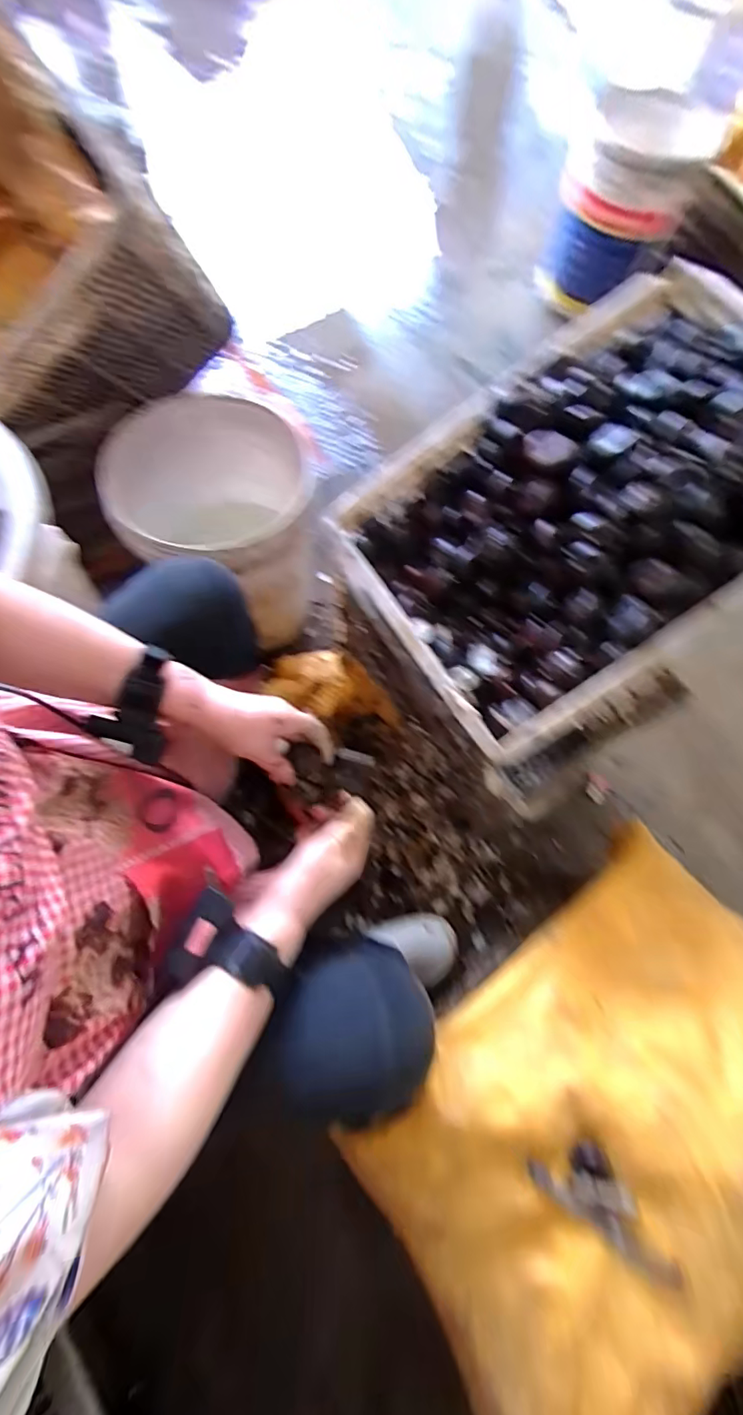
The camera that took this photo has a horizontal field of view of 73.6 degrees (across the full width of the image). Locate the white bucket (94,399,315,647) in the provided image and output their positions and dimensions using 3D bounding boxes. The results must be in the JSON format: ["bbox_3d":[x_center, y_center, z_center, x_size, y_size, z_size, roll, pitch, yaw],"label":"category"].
[{"bbox_3d":[-0.248,-0.305,0.894,0.285,0.333,0.311,1,70,-2],"label":"white bucket"}]

